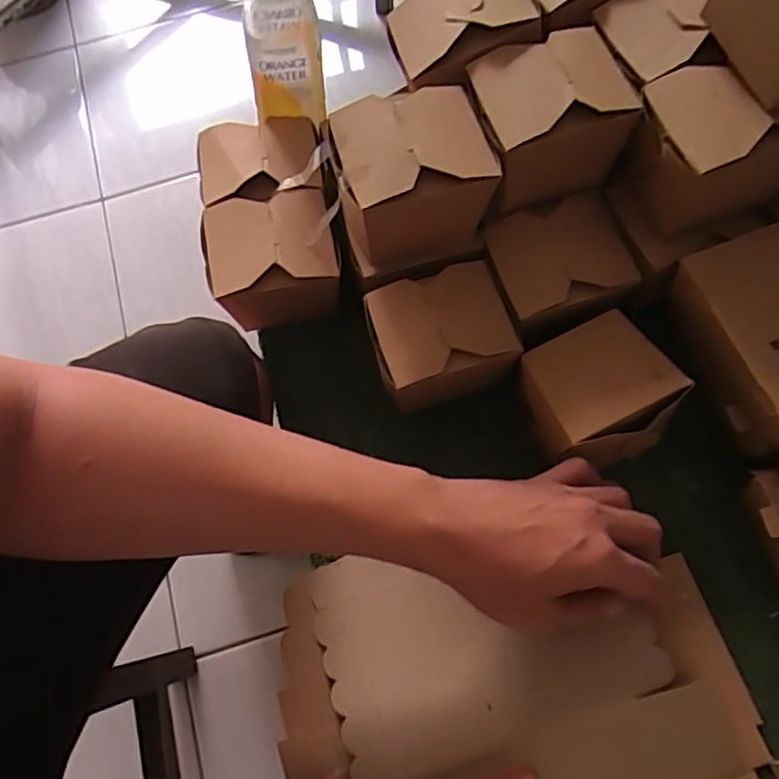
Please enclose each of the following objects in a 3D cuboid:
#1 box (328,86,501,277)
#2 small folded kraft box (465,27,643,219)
[{"bbox_3d":[0.014,-0.153,0.461,0.101,0.092,0.088,-15,70,-3],"label":"box"},{"bbox_3d":[0.113,-0.191,0.464,0.100,0.086,0.084,-16,70,-4],"label":"small folded kraft box"}]

